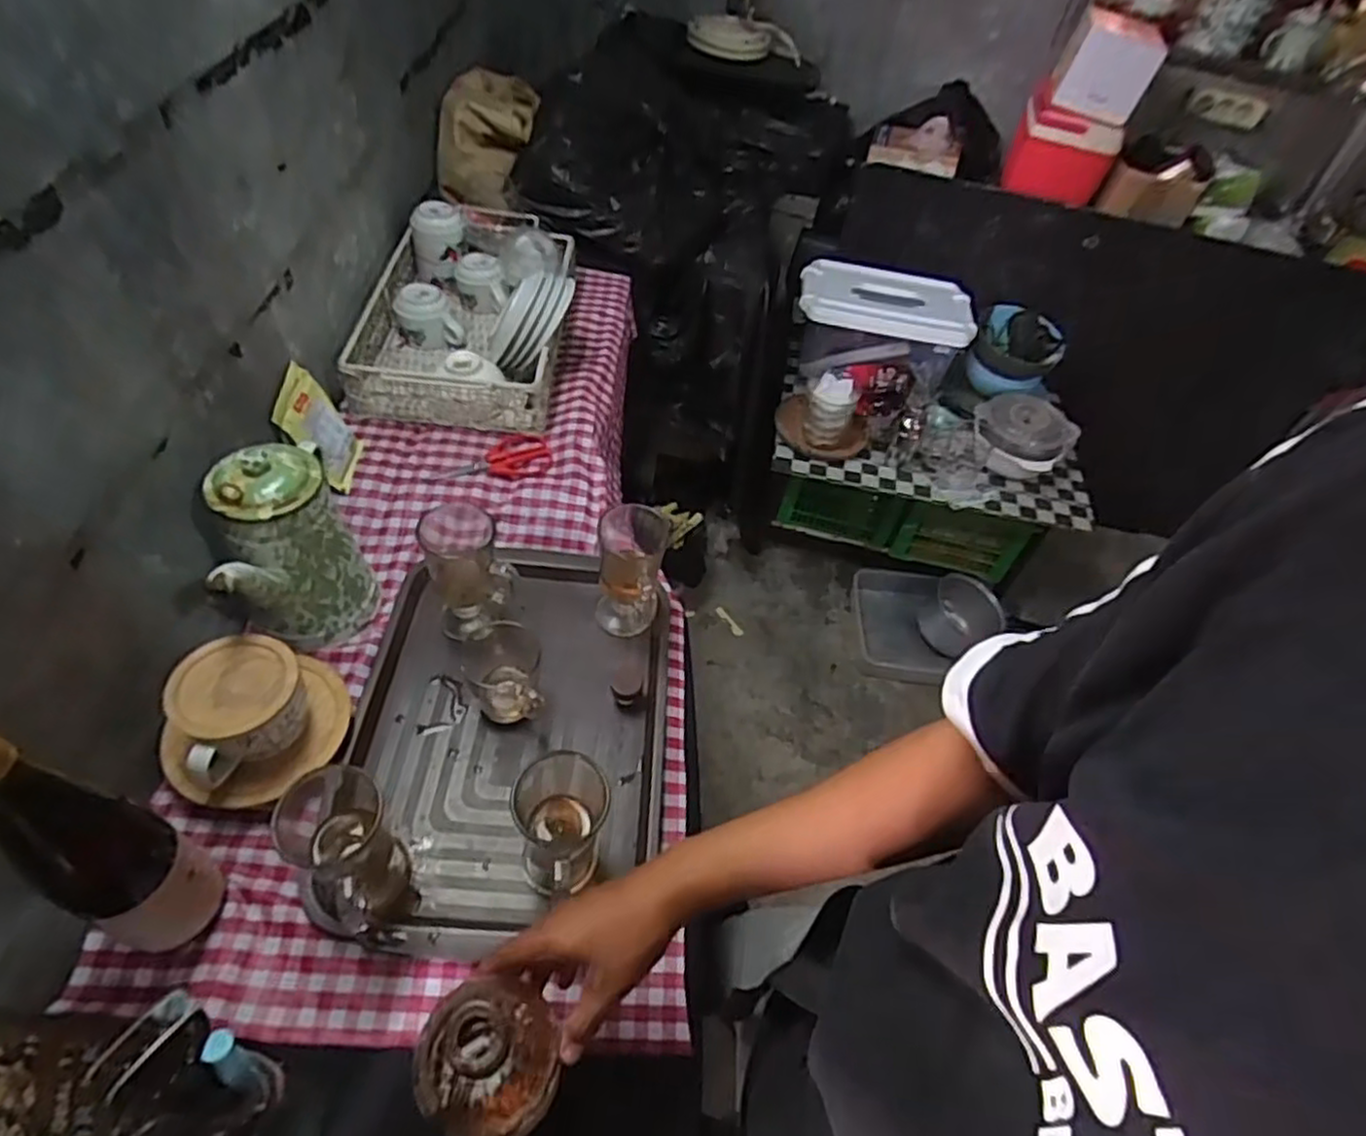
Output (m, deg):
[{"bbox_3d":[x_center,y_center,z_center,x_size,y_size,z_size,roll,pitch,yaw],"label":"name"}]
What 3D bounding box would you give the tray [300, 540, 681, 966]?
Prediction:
[{"bbox_3d":[-0.171,0.154,0.731,0.306,0.041,0.428,5,49,-5],"label":"tray"}]

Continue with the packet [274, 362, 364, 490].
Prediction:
[{"bbox_3d":[-0.425,-0.163,0.838,0.016,0.124,0.095,-4,61,15],"label":"packet"}]

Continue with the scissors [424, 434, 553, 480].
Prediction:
[{"bbox_3d":[-0.243,-0.137,0.914,0.144,0.010,0.066,-14,54,-20],"label":"scissors"}]

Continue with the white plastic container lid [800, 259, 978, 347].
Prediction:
[{"bbox_3d":[0.454,-0.593,1.593,0.383,0.056,0.233,9,48,2],"label":"white plastic container lid"}]

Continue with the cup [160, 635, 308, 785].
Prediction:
[{"bbox_3d":[-0.387,0.119,0.627,0.105,0.069,0.096,5,50,-5],"label":"cup"}]

